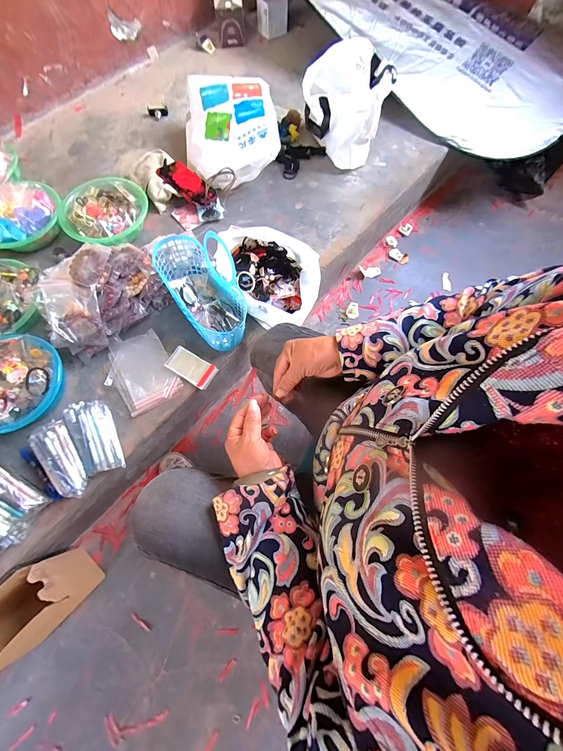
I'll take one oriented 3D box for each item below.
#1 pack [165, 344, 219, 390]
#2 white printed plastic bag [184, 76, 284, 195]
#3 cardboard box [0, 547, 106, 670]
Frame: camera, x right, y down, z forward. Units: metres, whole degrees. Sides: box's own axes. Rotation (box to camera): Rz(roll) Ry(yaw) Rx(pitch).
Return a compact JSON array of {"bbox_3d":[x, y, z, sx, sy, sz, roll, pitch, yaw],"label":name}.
[{"bbox_3d":[-0.228,-0.021,0.720,0.122,0.008,0.066,29,72,10],"label":"pack"},{"bbox_3d":[-0.164,-0.766,0.902,0.284,0.143,0.337,-7,70,-3],"label":"white printed plastic bag"},{"bbox_3d":[-0.568,0.527,0.634,0.122,0.167,0.222,43,75,14],"label":"cardboard box"}]

